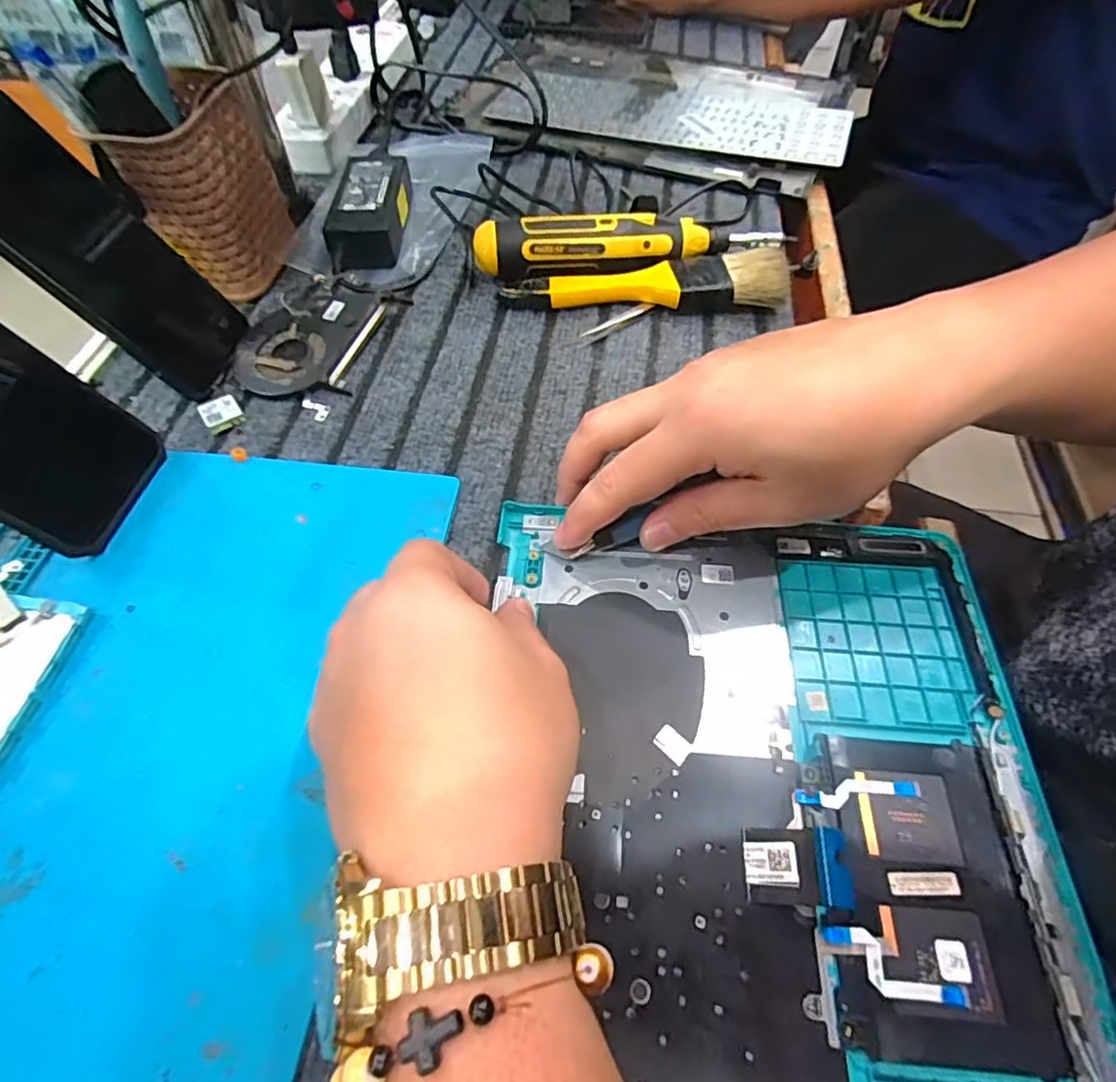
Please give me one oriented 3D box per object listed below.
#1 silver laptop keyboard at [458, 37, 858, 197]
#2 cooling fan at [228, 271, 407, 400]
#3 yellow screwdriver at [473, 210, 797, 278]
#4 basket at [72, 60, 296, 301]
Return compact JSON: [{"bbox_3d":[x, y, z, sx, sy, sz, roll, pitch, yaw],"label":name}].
[{"bbox_3d":[0.090,-0.420,0.576,0.356,0.021,0.224,20,59,13],"label":"silver laptop keyboard"},{"bbox_3d":[-0.159,-0.135,0.394,0.084,0.014,0.108,17,59,10],"label":"cooling fan"},{"bbox_3d":[0.052,-0.206,0.424,0.215,0.035,0.028,-4,57,-2],"label":"yellow screwdriver"},{"bbox_3d":[-0.229,-0.239,0.402,0.062,0.101,0.097,4,57,2],"label":"basket"}]

